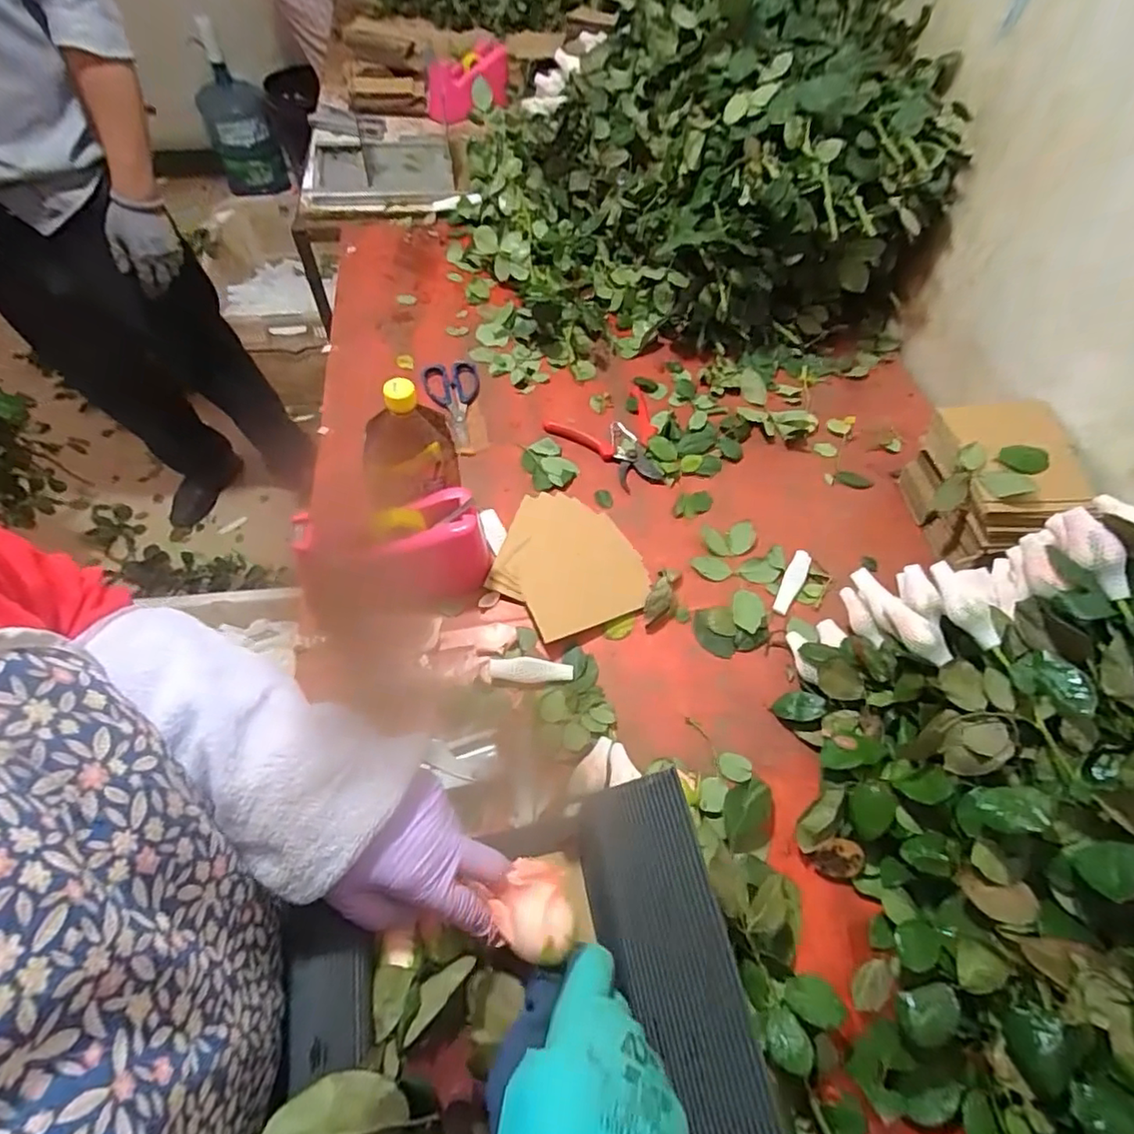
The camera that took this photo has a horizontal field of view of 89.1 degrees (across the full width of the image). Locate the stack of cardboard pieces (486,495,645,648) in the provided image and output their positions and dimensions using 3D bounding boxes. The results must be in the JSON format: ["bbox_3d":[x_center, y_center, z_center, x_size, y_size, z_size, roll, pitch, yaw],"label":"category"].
[{"bbox_3d":[-0.006,-0.010,0.694,0.173,0.018,0.187,-21,62,-15],"label":"stack of cardboard pieces"}]

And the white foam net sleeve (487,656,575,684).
[{"bbox_3d":[-0.039,0.114,0.633,0.091,0.008,0.027,5,59,-1],"label":"white foam net sleeve"}]

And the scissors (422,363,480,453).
[{"bbox_3d":[-0.163,-0.239,0.836,0.080,0.020,0.172,-7,59,-8],"label":"scissors"}]

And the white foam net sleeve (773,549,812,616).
[{"bbox_3d":[0.275,0.018,0.703,0.024,0.009,0.095,29,61,14],"label":"white foam net sleeve"}]

